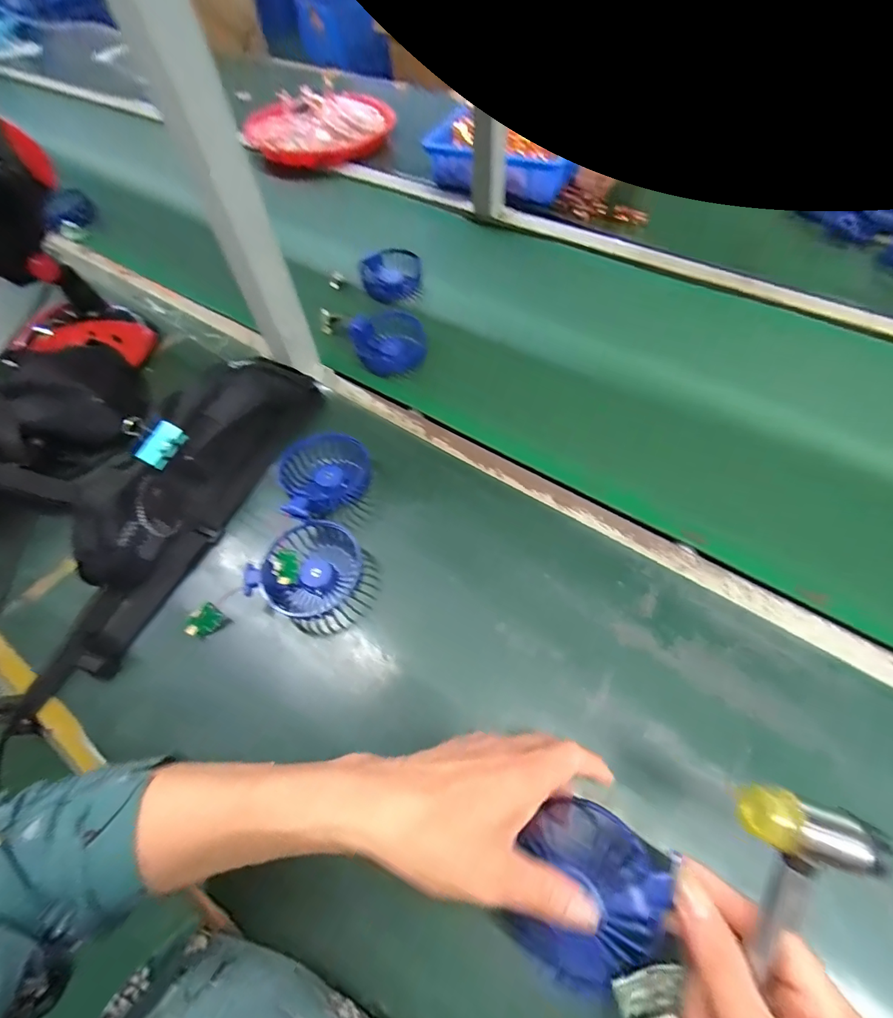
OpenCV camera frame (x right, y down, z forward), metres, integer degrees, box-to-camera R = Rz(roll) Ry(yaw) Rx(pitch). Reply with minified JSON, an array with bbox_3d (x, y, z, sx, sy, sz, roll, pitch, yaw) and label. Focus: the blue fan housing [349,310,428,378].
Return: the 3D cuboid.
[{"bbox_3d":[-0.072,-0.212,0.573,0.083,0.040,0.091,-2,60,3],"label":"blue fan housing"}]

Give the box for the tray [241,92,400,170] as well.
[{"bbox_3d":[-0.239,-0.734,0.863,0.237,0.047,0.266,34,67,21],"label":"tray"}]

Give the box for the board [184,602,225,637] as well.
[{"bbox_3d":[-0.216,0.101,0.401,0.031,0.009,0.024,-41,109,-6],"label":"board"}]

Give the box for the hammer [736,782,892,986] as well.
[{"bbox_3d":[0.130,0.254,0.219,0.054,0.026,0.254,18,102,14],"label":"hammer"}]

